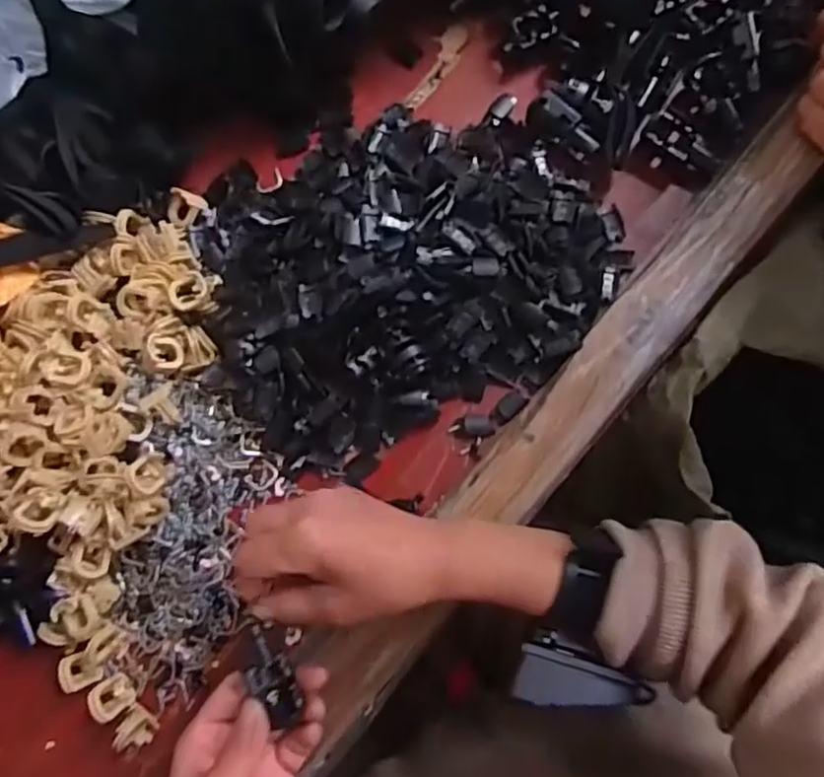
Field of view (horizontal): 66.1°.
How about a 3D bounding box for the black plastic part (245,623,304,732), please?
[{"bbox_3d":[-0.077,0.154,0.342,0.023,0.014,0.054,-16,96,3],"label":"black plastic part"}]

